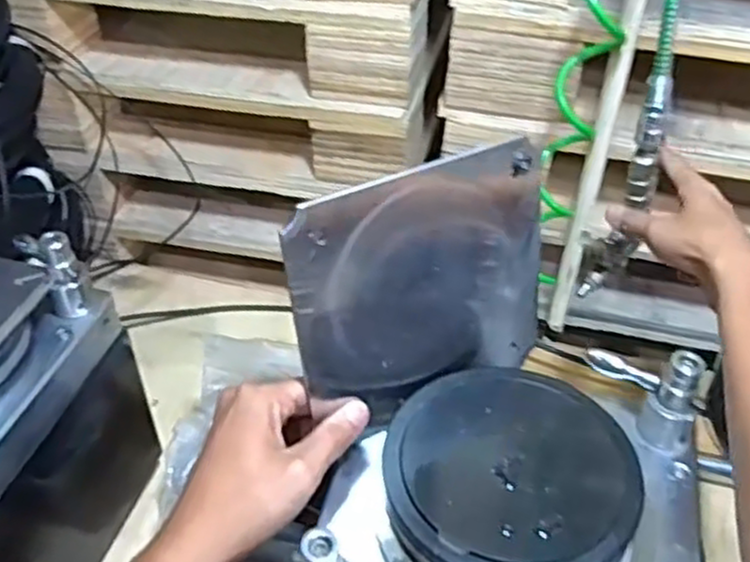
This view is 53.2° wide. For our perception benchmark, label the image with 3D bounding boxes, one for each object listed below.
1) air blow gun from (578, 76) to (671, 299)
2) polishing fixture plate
[{"bbox_3d":[0.206,-0.076,0.600,0.032,0.178,0.065,24,31,24],"label":"air blow gun"},{"bbox_3d":[0.032,0.005,0.456,0.168,0.157,0.008,-20,34,-23],"label":"polishing fixture plate"}]

